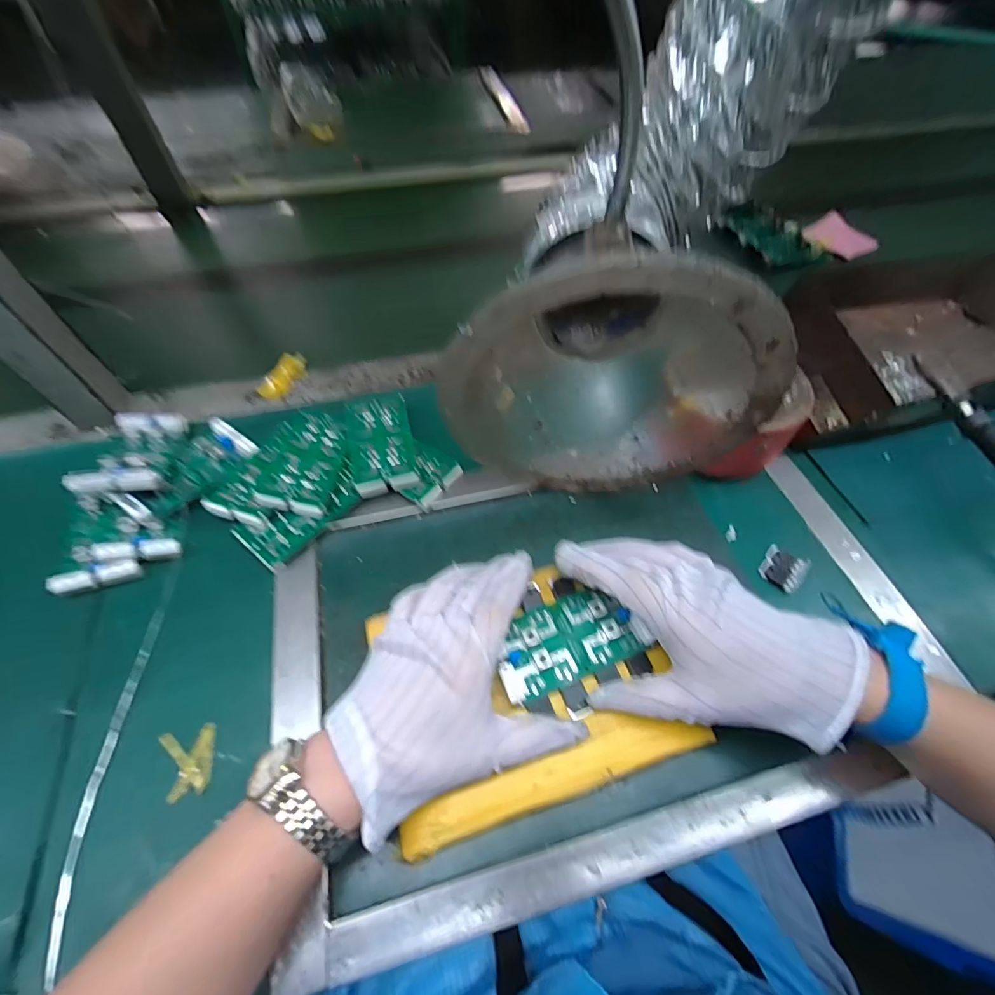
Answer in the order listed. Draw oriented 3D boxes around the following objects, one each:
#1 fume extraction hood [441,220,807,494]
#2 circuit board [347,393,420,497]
[{"bbox_3d":[0.074,-0.119,0.339,0.210,0.205,0.166,4,57,1],"label":"fume extraction hood"},{"bbox_3d":[-0.105,-0.048,0.401,0.054,0.017,0.104,-11,58,-9],"label":"circuit board"}]

